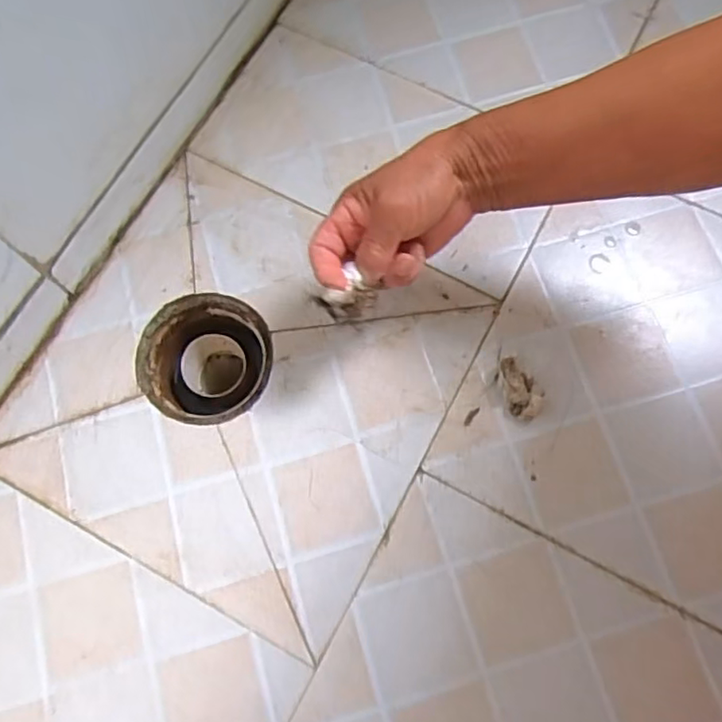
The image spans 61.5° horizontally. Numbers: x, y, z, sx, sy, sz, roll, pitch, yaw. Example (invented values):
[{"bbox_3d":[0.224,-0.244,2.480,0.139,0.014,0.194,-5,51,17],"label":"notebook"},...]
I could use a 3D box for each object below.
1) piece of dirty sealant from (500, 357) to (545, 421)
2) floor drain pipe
[{"bbox_3d":[0.117,0.021,0.449,0.024,0.019,0.045,-13,73,-2],"label":"piece of dirty sealant"},{"bbox_3d":[-0.123,0.010,0.523,0.106,0.093,0.107,-5,74,-1],"label":"floor drain pipe"}]

